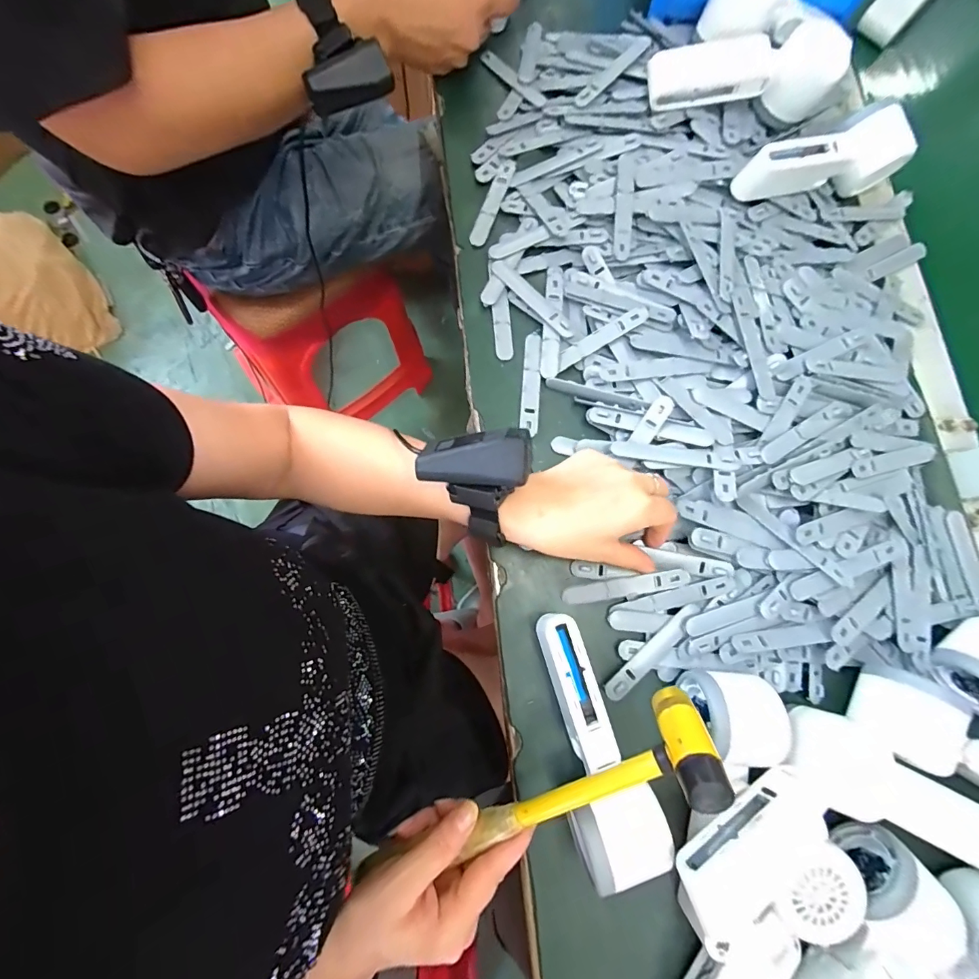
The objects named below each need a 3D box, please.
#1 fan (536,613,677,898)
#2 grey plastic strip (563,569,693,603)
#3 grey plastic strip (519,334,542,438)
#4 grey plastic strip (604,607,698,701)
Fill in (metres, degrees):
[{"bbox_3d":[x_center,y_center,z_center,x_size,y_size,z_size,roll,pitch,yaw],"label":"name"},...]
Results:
[{"bbox_3d":[0.065,0.169,0.303,0.055,0.050,0.162,-19,81,-8],"label":"fan"},{"bbox_3d":[0.104,0.075,0.340,0.096,0.009,0.014,-10,80,-6],"label":"grey plastic strip"},{"bbox_3d":[0.036,-0.091,0.376,0.015,0.005,0.090,5,79,-3],"label":"grey plastic strip"},{"bbox_3d":[0.124,0.122,0.331,0.093,0.007,0.016,-40,84,-10],"label":"grey plastic strip"}]

